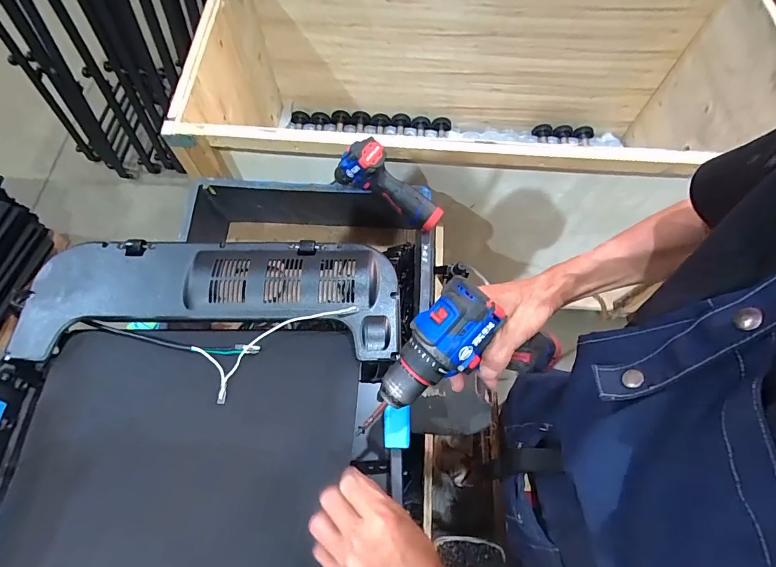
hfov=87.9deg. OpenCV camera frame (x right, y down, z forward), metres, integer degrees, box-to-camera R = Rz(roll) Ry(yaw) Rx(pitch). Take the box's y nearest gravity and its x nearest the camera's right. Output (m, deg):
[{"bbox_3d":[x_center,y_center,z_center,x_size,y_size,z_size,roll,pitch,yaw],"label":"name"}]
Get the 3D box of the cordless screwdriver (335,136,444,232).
[{"bbox_3d":[0.003,-0.169,0.735,0.207,0.127,0.056,36,69,-4],"label":"cordless screwdriver"}]

